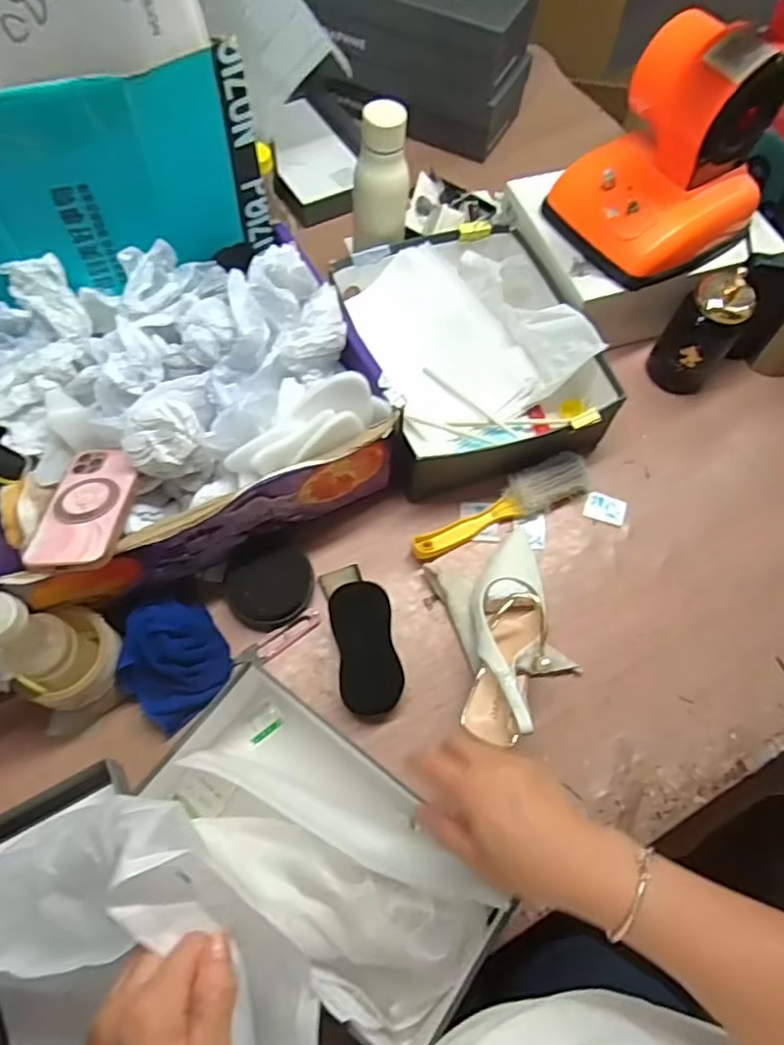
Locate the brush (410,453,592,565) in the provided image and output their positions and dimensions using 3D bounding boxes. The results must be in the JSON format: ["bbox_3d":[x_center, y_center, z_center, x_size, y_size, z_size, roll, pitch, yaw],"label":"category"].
[{"bbox_3d":[0.123,-0.020,0.727,0.226,0.032,0.054,-21,67,-12],"label":"brush"}]

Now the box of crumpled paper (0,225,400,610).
[{"bbox_3d":[-0.232,-0.122,0.645,0.377,0.172,0.299,-28,68,-15],"label":"box of crumpled paper"}]

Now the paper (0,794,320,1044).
[{"bbox_3d":[-0.204,0.251,0.401,0.310,0.117,0.141,0,63,15],"label":"paper"}]

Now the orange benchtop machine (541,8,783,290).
[{"bbox_3d":[0.312,-0.416,0.715,0.193,0.193,0.178,-32,70,-17],"label":"orange benchtop machine"}]

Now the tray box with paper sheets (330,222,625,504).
[{"bbox_3d":[0.091,-0.206,0.782,0.257,0.098,0.321,-15,66,-10],"label":"tray box with paper sheets"}]

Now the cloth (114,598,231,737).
[{"bbox_3d":[-0.212,0.131,0.621,0.099,0.055,0.109,38,68,15],"label":"cloth"}]

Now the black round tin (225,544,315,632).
[{"bbox_3d":[-0.125,0.066,0.671,0.087,0.020,0.084,1,64,-2],"label":"black round tin"}]

